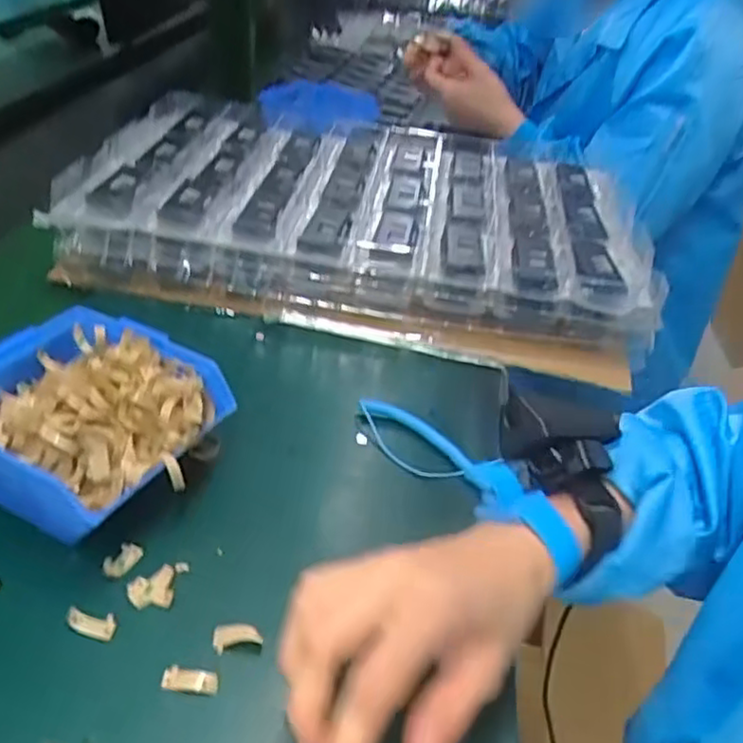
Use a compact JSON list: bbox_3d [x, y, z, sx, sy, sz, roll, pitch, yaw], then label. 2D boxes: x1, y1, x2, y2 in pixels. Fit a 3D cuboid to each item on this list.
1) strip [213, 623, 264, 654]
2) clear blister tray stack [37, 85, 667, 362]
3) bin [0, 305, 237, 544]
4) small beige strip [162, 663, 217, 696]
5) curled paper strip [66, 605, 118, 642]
[{"bbox_3d":[-0.068,0.133,0.351,0.024,0.005,0.015,-2,37,-10],"label":"strip"},{"bbox_3d":[-0.007,-0.166,0.696,0.520,0.069,0.327,6,36,2],"label":"clear blister tray stack"},{"bbox_3d":[-0.172,0.031,0.420,0.135,0.069,0.127,22,39,23],"label":"bin"},{"bbox_3d":[-0.086,0.147,0.332,0.026,0.004,0.011,6,36,2],"label":"small beige strip"},{"bbox_3d":[-0.141,0.126,0.350,0.027,0.004,0.013,12,36,10],"label":"curled paper strip"}]

